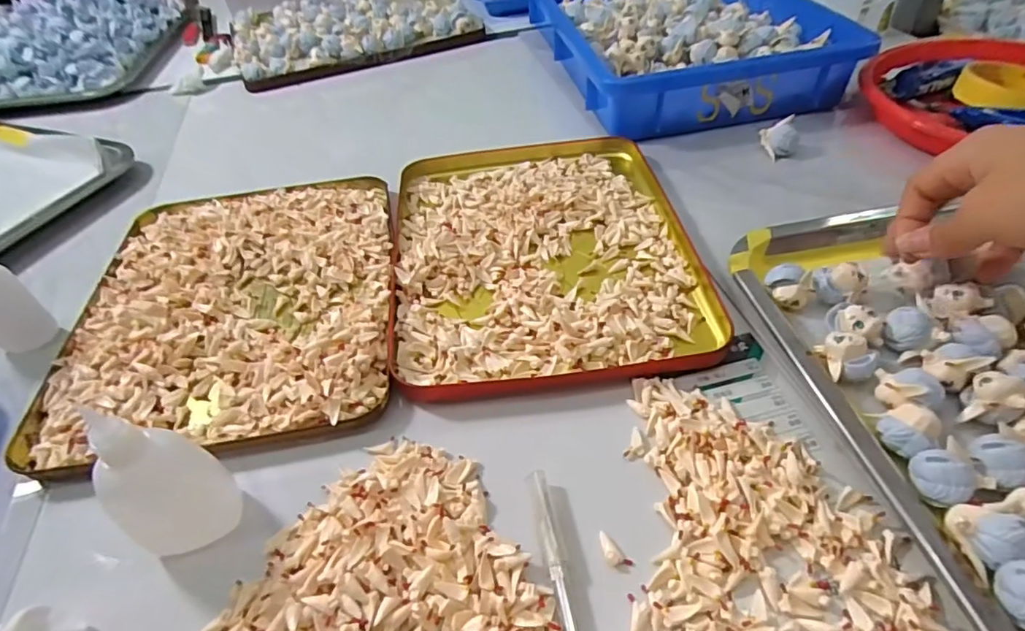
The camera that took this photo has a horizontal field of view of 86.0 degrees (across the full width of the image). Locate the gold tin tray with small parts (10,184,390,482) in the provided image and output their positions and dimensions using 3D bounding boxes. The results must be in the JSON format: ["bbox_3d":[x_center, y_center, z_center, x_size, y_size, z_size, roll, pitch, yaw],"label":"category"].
[{"bbox_3d":[-0.182,-0.016,0.365,0.196,0.018,0.234,-9,48,-4],"label":"gold tin tray with small parts"}]

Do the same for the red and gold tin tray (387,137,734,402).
[{"bbox_3d":[0.020,-0.057,0.394,0.203,0.014,0.256,-7,47,-2],"label":"red and gold tin tray"}]

